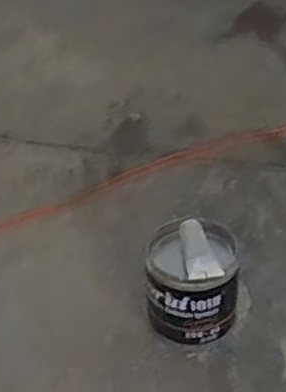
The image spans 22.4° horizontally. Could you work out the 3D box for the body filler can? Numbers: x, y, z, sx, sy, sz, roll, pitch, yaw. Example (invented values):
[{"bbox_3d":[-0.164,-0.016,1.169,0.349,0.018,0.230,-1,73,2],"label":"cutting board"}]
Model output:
[{"bbox_3d":[0.082,0.145,1.172,0.149,0.164,0.143,-1,40,1],"label":"body filler can"}]

